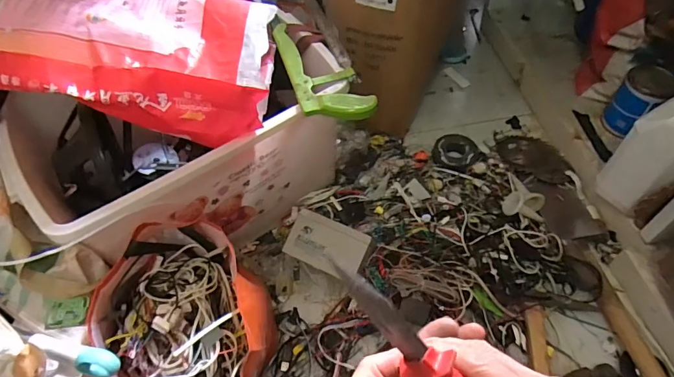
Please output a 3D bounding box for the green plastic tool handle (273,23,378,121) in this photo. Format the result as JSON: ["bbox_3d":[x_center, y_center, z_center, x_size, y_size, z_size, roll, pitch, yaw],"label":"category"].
[{"bbox_3d":[-0.031,-0.207,0.709,0.105,0.022,0.269,-17,55,-8],"label":"green plastic tool handle"}]

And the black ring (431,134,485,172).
[{"bbox_3d":[0.271,-0.082,0.971,0.103,0.031,0.102,-2,54,3],"label":"black ring"}]

